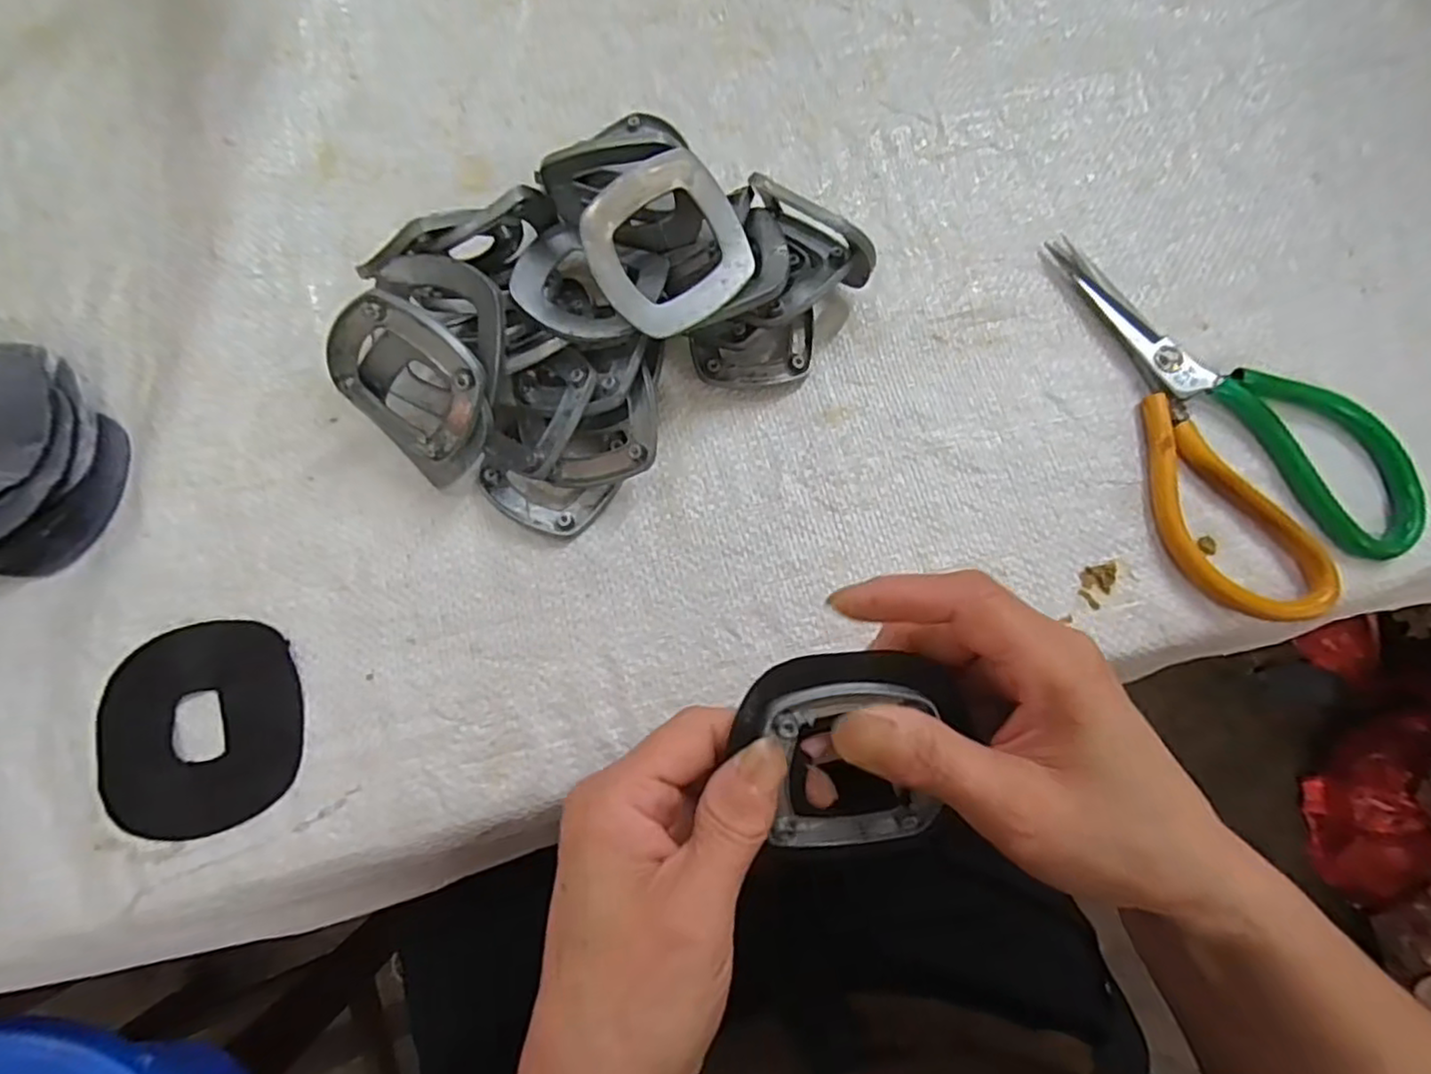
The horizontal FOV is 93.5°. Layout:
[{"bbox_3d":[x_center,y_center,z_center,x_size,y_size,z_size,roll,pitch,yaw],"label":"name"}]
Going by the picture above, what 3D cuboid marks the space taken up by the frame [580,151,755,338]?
[{"bbox_3d":[-0.017,-0.112,0.259,0.060,0.007,0.058,-37,110,-11],"label":"frame"}]

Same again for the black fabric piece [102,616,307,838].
[{"bbox_3d":[-0.206,0.075,0.270,0.076,0.004,0.081,-15,77,-4],"label":"black fabric piece"}]

